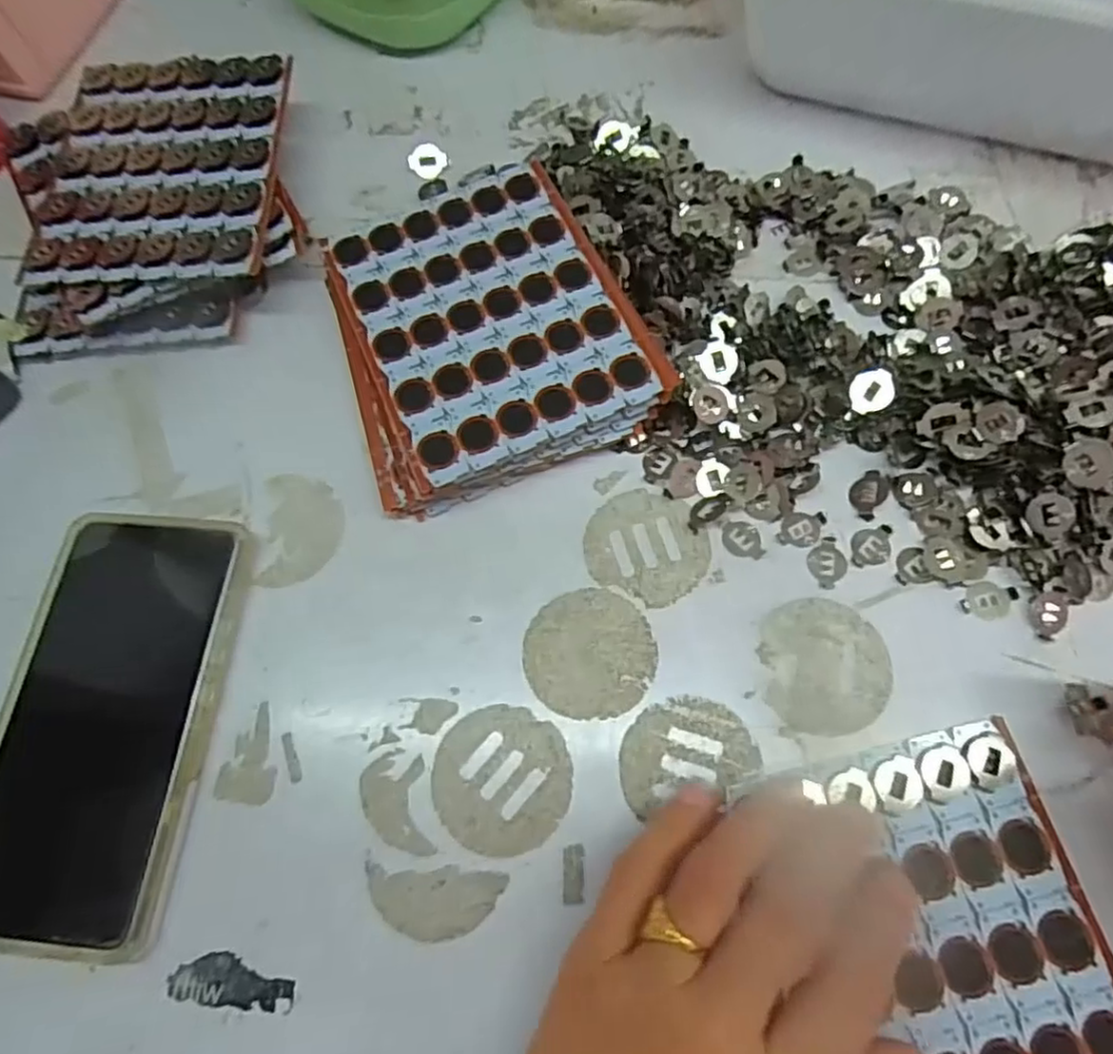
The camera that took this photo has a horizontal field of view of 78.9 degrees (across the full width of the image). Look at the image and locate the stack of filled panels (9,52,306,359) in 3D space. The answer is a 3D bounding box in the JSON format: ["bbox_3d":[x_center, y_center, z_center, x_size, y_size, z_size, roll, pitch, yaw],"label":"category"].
[{"bbox_3d":[-0.210,-0.172,0.358,0.149,0.037,0.165,-7,69,0],"label":"stack of filled panels"}]

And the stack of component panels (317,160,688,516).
[{"bbox_3d":[-0.036,-0.093,0.326,0.134,0.029,0.152,-22,70,-6],"label":"stack of component panels"}]

